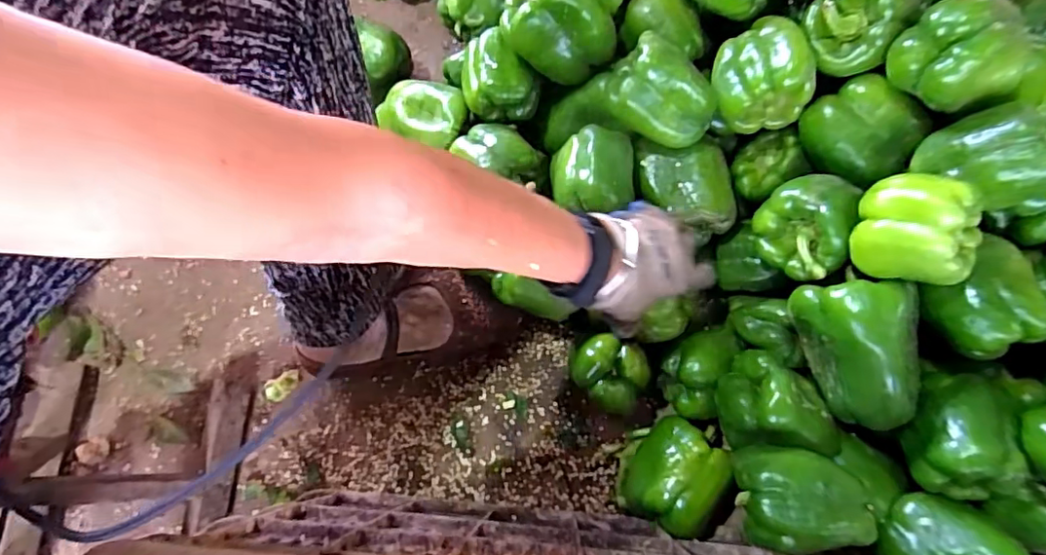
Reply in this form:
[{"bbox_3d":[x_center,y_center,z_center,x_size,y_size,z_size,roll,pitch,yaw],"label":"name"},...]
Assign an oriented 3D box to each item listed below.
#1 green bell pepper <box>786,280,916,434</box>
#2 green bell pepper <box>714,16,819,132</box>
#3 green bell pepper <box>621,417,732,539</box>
[{"bbox_3d":[0.273,0.064,0.481,0.077,0.068,0.110,1,75,-2],"label":"green bell pepper"},{"bbox_3d":[0.212,-0.188,0.525,0.071,0.064,0.087,-3,75,-3],"label":"green bell pepper"},{"bbox_3d":[0.142,0.190,0.560,0.075,0.089,0.091,31,76,6],"label":"green bell pepper"}]

